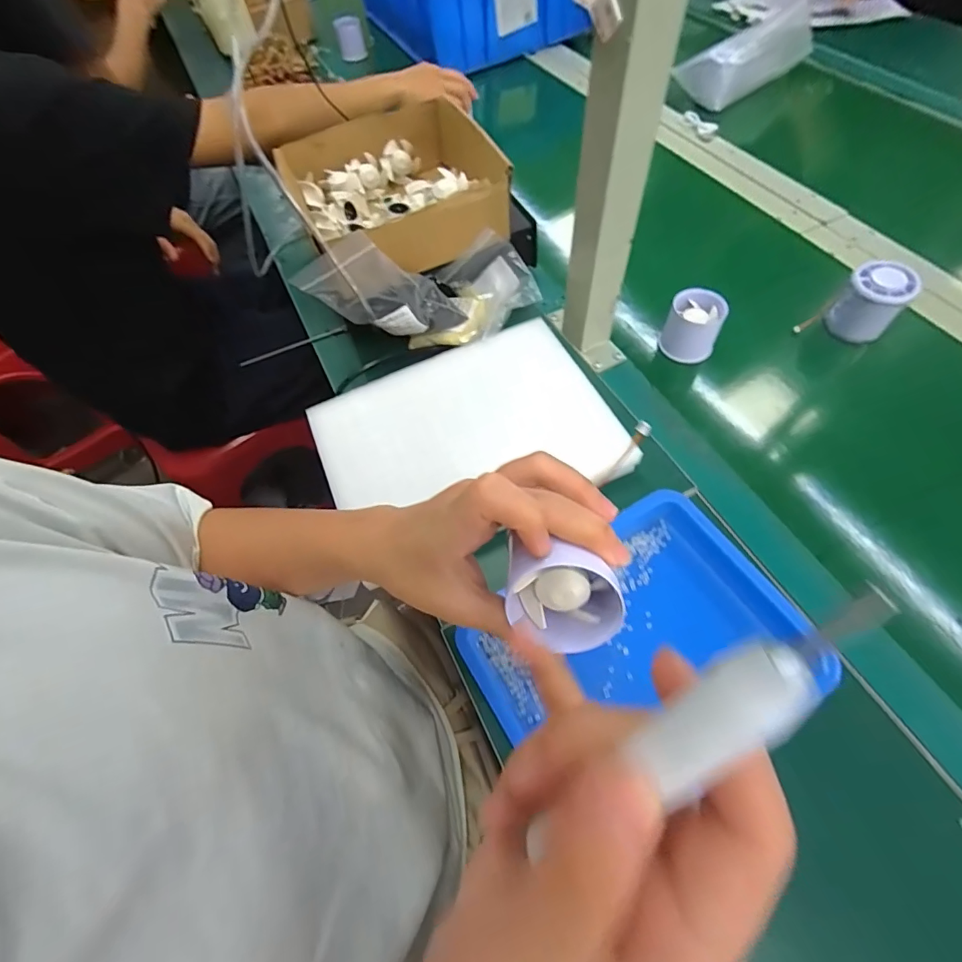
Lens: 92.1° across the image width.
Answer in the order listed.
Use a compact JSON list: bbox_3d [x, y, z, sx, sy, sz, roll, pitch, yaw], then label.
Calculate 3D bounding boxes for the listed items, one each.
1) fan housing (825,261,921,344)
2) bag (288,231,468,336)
[{"bbox_3d":[0.394,-0.181,0.472,0.053,0.062,0.047,35,68,22],"label":"fan housing"},{"bbox_3d":[-0.100,-0.188,0.449,0.151,0.102,0.039,-7,59,1],"label":"bag"}]

